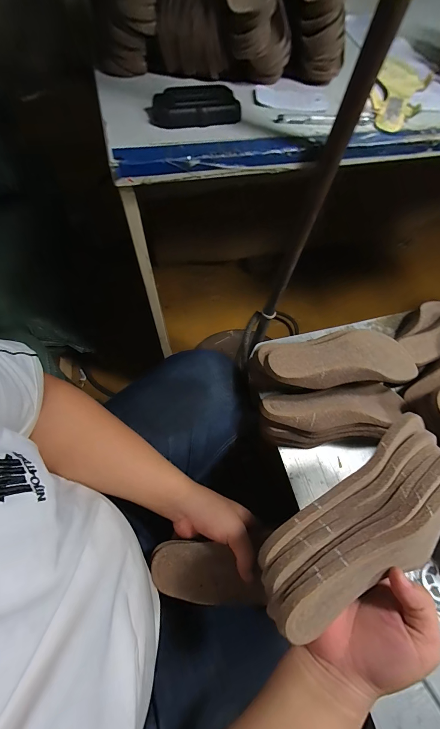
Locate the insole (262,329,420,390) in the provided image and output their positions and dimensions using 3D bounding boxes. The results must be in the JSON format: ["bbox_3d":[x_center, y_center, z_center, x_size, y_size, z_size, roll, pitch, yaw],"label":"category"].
[{"bbox_3d":[0.179,-0.009,0.430,0.224,0.025,0.080,-2,64,-4],"label":"insole"}]

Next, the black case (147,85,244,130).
[{"bbox_3d":[-0.033,-0.324,0.368,0.111,0.024,0.059,-14,65,-10],"label":"black case"}]

